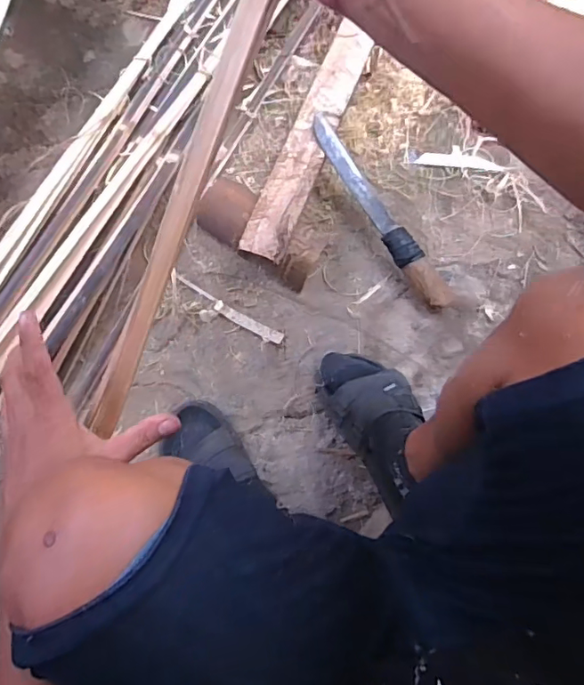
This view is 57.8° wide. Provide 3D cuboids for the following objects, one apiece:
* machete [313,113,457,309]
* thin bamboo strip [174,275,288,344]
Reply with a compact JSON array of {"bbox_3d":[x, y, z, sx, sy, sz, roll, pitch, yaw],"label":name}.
[{"bbox_3d":[0.122,-0.176,0.729,0.041,0.034,0.308,-37,88,-2],"label":"machete"},{"bbox_3d":[-0.090,-0.044,0.758,0.170,0.007,0.021,29,73,2],"label":"thin bamboo strip"}]

